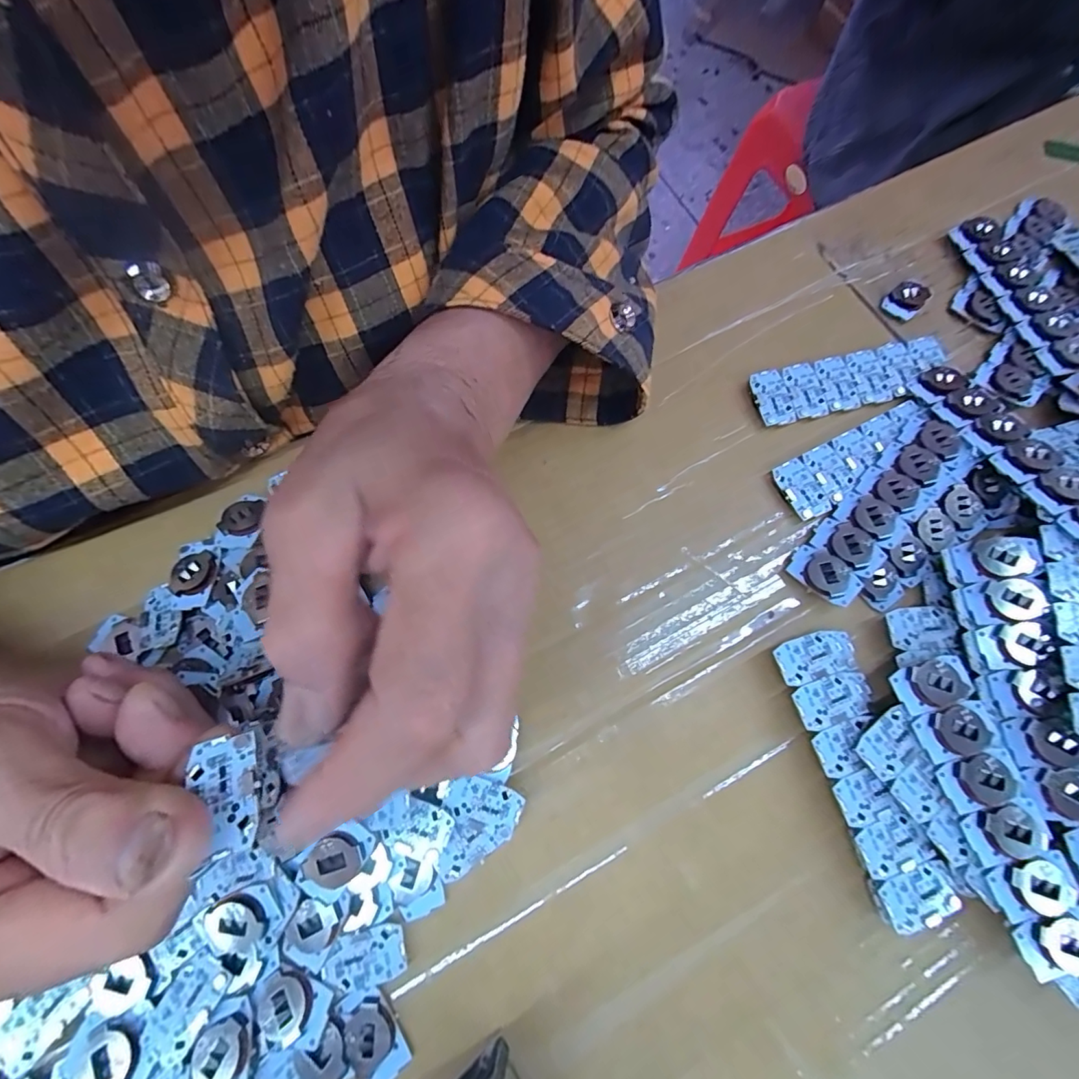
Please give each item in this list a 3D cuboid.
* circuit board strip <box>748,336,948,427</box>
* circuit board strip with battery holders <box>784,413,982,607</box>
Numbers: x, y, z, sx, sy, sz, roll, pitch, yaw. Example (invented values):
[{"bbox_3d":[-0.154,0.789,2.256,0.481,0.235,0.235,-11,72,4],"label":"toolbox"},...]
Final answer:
[{"bbox_3d":[0.159,-0.083,0.260,0.102,0.009,0.029,-15,72,-6],"label":"circuit board strip"},{"bbox_3d":[0.161,-0.015,0.235,0.029,0.015,0.107,44,76,13],"label":"circuit board strip with battery holders"}]

